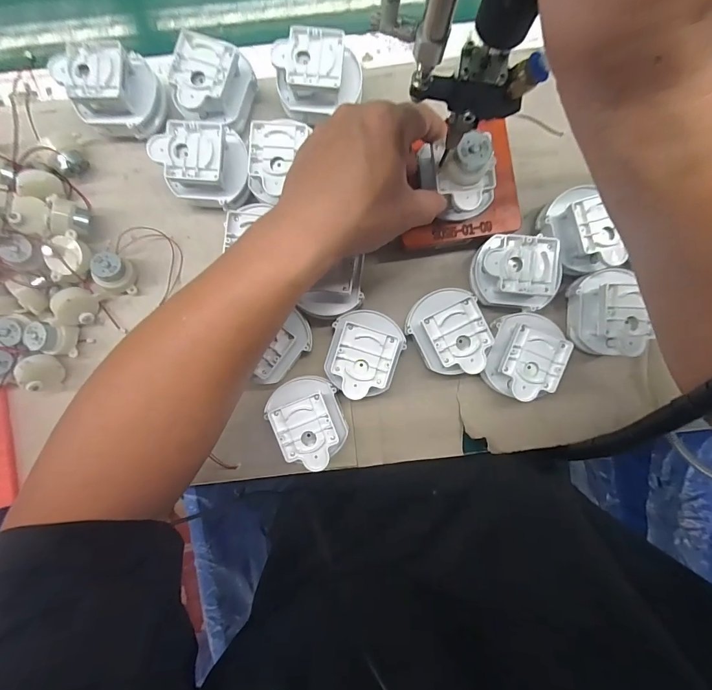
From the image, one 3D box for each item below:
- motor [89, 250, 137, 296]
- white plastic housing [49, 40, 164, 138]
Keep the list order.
[{"bbox_3d":[-0.209,-0.061,0.324,0.028,0.029,0.032,14,89,1],"label":"motor"},{"bbox_3d":[-0.200,-0.210,0.312,0.069,0.051,0.062,10,89,1],"label":"white plastic housing"}]

